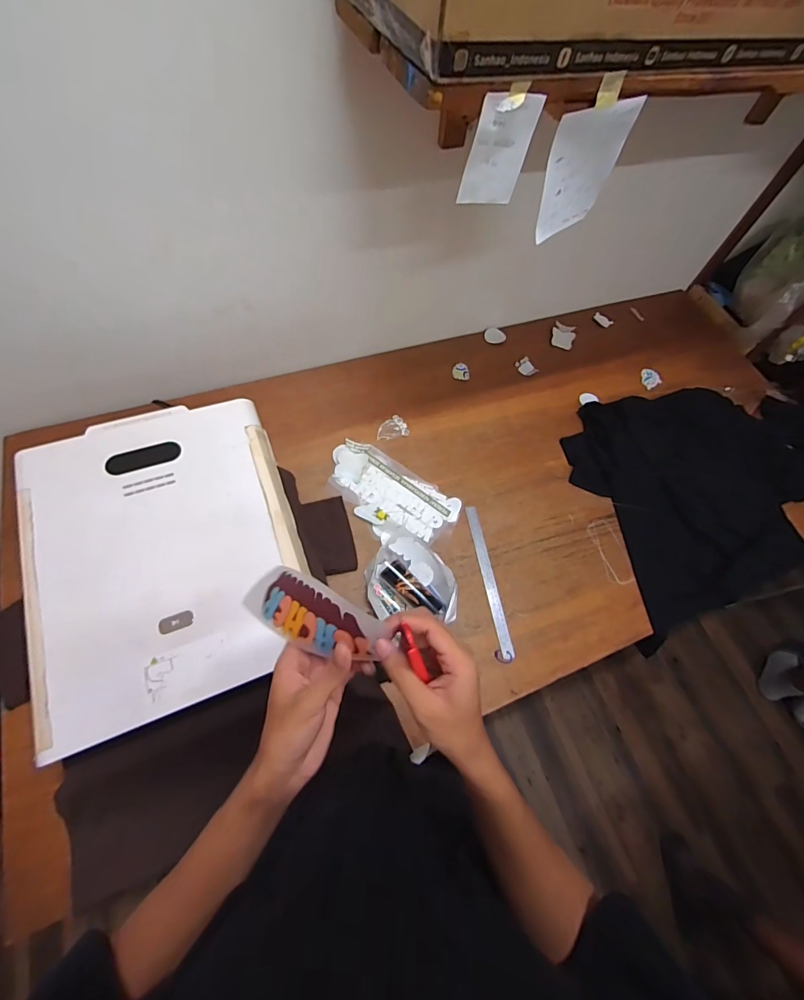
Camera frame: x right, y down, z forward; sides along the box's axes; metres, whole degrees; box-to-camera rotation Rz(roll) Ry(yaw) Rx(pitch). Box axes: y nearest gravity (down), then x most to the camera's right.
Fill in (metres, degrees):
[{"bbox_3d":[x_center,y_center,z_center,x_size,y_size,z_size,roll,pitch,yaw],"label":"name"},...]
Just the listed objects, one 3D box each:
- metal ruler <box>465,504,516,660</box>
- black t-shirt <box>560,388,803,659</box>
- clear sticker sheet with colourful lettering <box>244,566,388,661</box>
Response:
[{"bbox_3d":[0.187,0.169,0.877,0.027,0.007,0.324,-9,69,-6],"label":"metal ruler"},{"bbox_3d":[0.780,-0.043,1.068,0.741,0.179,0.562,-21,69,-16],"label":"black t-shirt"},{"bbox_3d":[-0.087,0.103,0.378,0.163,0.037,0.056,10,63,35],"label":"clear sticker sheet with colourful lettering"}]

